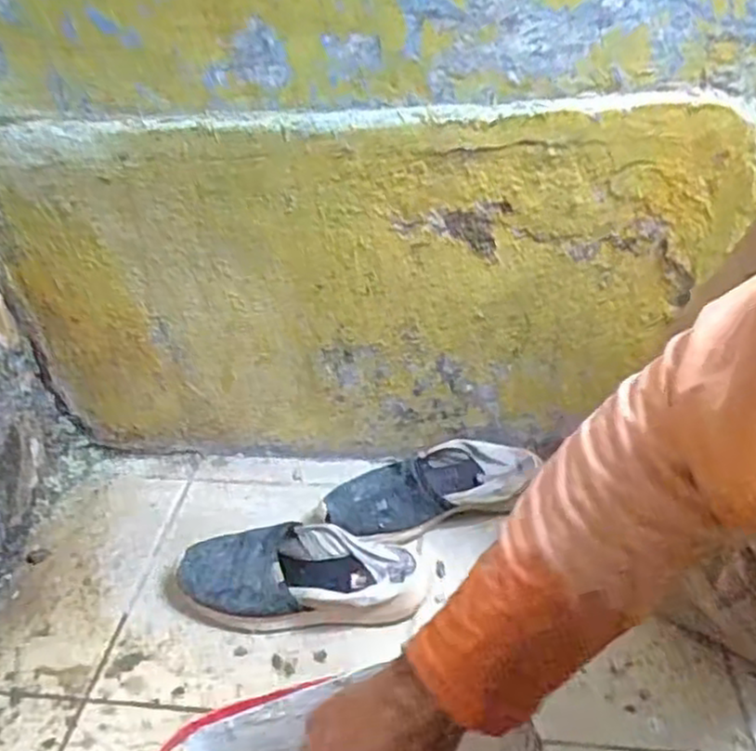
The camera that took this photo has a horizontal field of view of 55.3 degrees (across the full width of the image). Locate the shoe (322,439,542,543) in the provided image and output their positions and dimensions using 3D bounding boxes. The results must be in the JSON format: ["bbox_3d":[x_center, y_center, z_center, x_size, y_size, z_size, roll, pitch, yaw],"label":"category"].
[{"bbox_3d":[0.068,0.135,0.842,0.259,0.058,0.092,-13,36,-12],"label":"shoe"}]

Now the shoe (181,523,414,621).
[{"bbox_3d":[-0.086,0.209,0.753,0.243,0.062,0.099,-4,35,0],"label":"shoe"}]

